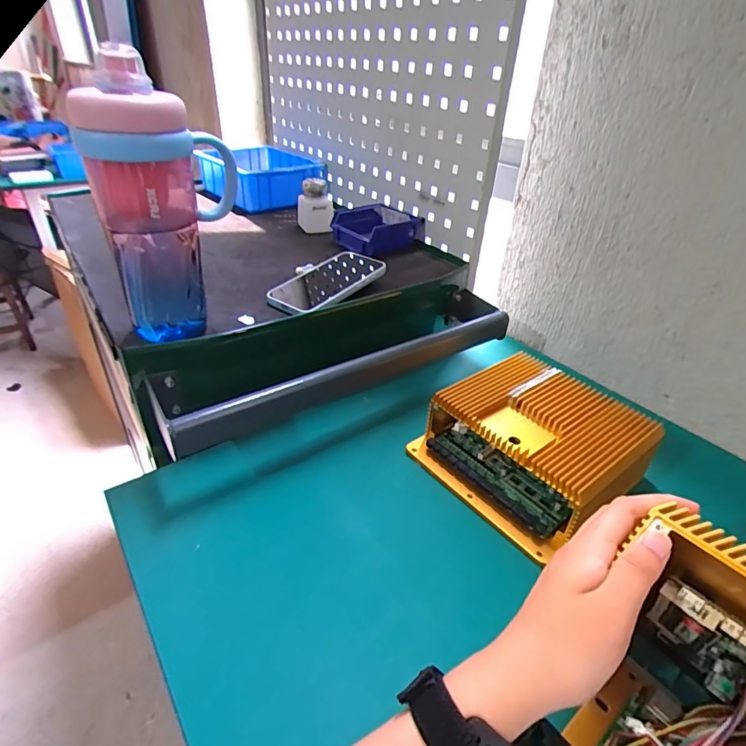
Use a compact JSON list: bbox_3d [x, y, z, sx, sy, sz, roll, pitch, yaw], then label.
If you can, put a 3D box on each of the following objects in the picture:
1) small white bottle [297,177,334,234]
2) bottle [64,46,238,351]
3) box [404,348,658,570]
[{"bbox_3d":[-0.098,-0.284,0.777,0.058,0.068,0.045,-6,35,-12],"label":"small white bottle"},{"bbox_3d":[-0.177,-0.139,0.414,0.104,0.235,0.102,-7,35,-13],"label":"bottle"},{"bbox_3d":[0.166,0.071,0.494,0.184,0.073,0.185,-24,42,-33],"label":"box"}]

